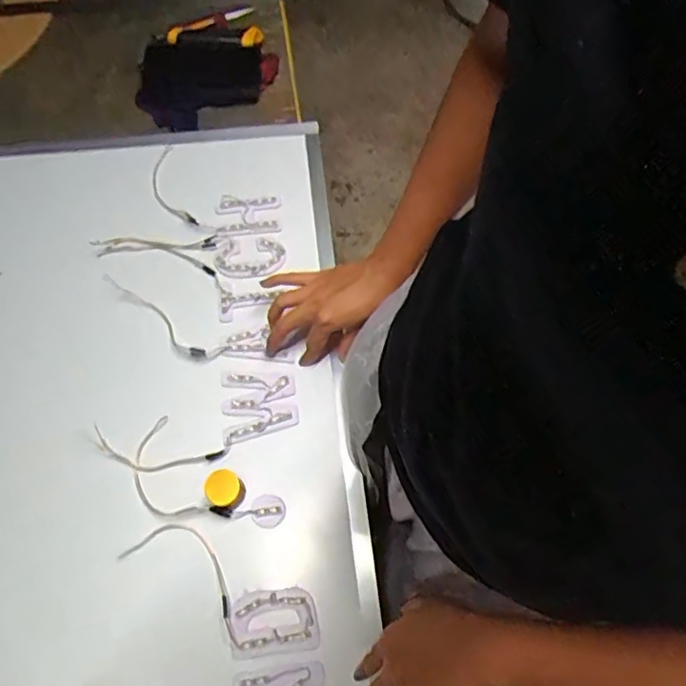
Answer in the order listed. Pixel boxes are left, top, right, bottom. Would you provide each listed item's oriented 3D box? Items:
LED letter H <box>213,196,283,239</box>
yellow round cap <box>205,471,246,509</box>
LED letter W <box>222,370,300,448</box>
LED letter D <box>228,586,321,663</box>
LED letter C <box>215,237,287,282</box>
[{"bbox_3d":[-0.119,-0.160,0.688,0.079,0.013,0.053,-7,69,-6],"label":"LED letter H"},{"bbox_3d":[-0.118,0.146,0.546,0.035,0.041,0.033,0,67,-1],"label":"yellow round cap"},{"bbox_3d":[-0.091,0.068,0.599,0.081,0.012,0.077,-6,67,-3],"label":"LED letter W"},{"bbox_3d":[-0.066,0.265,0.518,0.082,0.007,0.055,-8,67,-4],"label":"LED letter D"},{"bbox_3d":[-0.112,-0.101,0.666,0.082,0.010,0.058,-6,67,-3],"label":"LED letter C"}]

